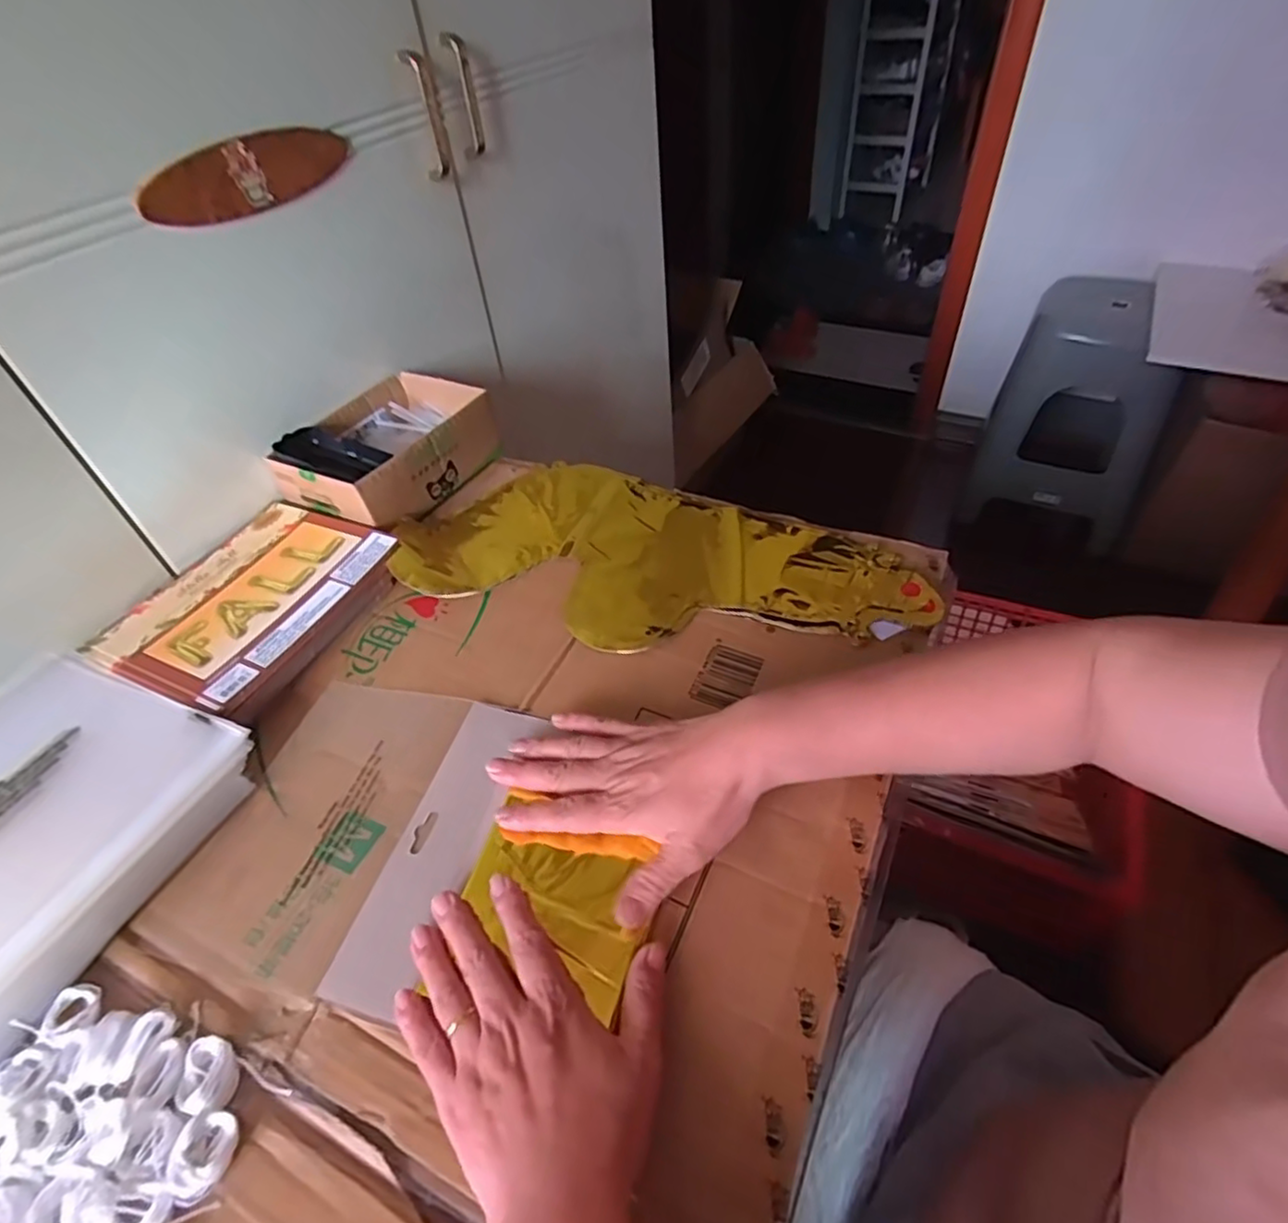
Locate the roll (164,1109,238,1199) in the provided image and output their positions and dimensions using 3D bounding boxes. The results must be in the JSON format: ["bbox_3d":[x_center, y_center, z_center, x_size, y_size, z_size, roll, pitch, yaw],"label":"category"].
[{"bbox_3d":[-0.202,0.248,0.305,0.027,0.011,0.029,-3,47,3],"label":"roll"}]

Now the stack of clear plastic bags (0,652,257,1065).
[{"bbox_3d":[-0.398,0.138,0.414,0.228,0.034,0.221,15,50,19],"label":"stack of clear plastic bags"}]

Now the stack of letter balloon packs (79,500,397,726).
[{"bbox_3d":[-0.319,-0.008,0.552,0.172,0.027,0.199,16,50,20],"label":"stack of letter balloon packs"}]

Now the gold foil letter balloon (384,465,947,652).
[{"bbox_3d":[0.008,-0.049,0.563,0.428,0.016,0.201,15,50,19],"label":"gold foil letter balloon"}]

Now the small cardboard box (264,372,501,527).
[{"bbox_3d":[-0.246,-0.162,0.659,0.130,0.066,0.193,19,52,22],"label":"small cardboard box"}]

